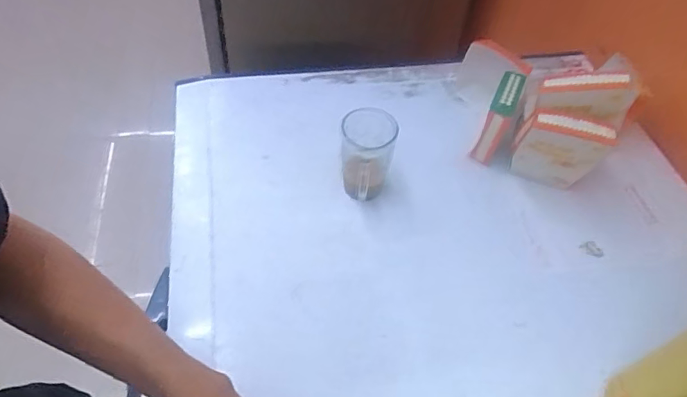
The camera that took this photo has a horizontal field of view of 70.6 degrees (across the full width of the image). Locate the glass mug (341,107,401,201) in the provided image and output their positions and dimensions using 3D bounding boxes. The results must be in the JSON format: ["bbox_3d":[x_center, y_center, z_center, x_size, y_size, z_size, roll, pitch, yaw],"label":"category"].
[{"bbox_3d":[0.031,-0.054,0.690,0.072,0.127,0.086,11,53,4],"label":"glass mug"}]

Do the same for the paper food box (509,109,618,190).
[{"bbox_3d":[0.310,-0.065,0.705,0.118,0.145,0.041,15,54,7],"label":"paper food box"}]

